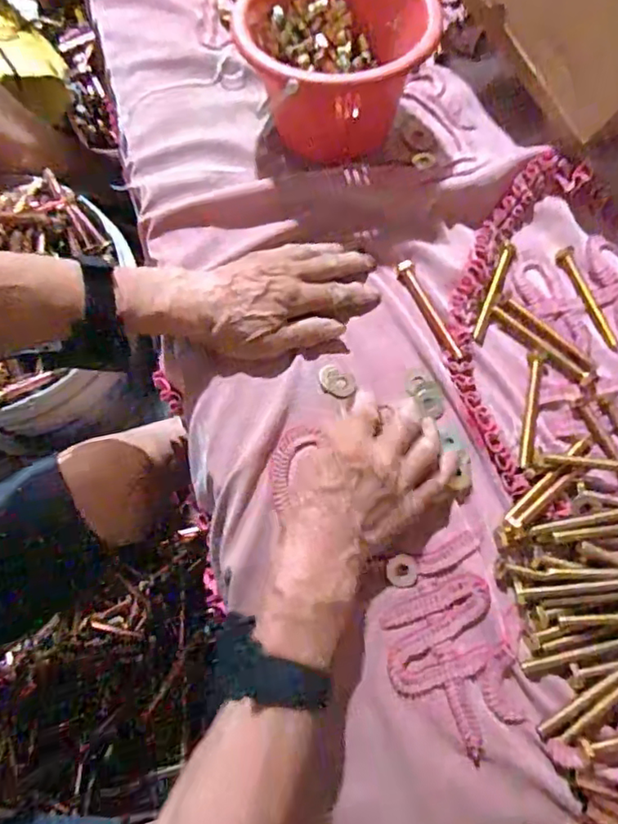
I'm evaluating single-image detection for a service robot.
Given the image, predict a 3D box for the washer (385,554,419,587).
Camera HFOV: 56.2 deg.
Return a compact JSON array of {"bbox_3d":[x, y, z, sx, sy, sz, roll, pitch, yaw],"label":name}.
[{"bbox_3d":[0.072,0.124,0.449,0.024,0.004,0.022,0,73,1],"label":"washer"}]

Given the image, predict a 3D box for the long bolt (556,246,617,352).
[{"bbox_3d":[0.255,-0.103,0.531,0.015,0.008,0.108,-15,73,-3],"label":"long bolt"}]

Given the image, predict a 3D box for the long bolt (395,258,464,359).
[{"bbox_3d":[0.109,-0.091,0.520,0.014,0.012,0.103,-25,74,-6],"label":"long bolt"}]

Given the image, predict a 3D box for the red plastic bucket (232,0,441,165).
[{"bbox_3d":[0.024,-0.329,0.534,0.160,0.105,0.157,1,71,-2],"label":"red plastic bucket"}]

